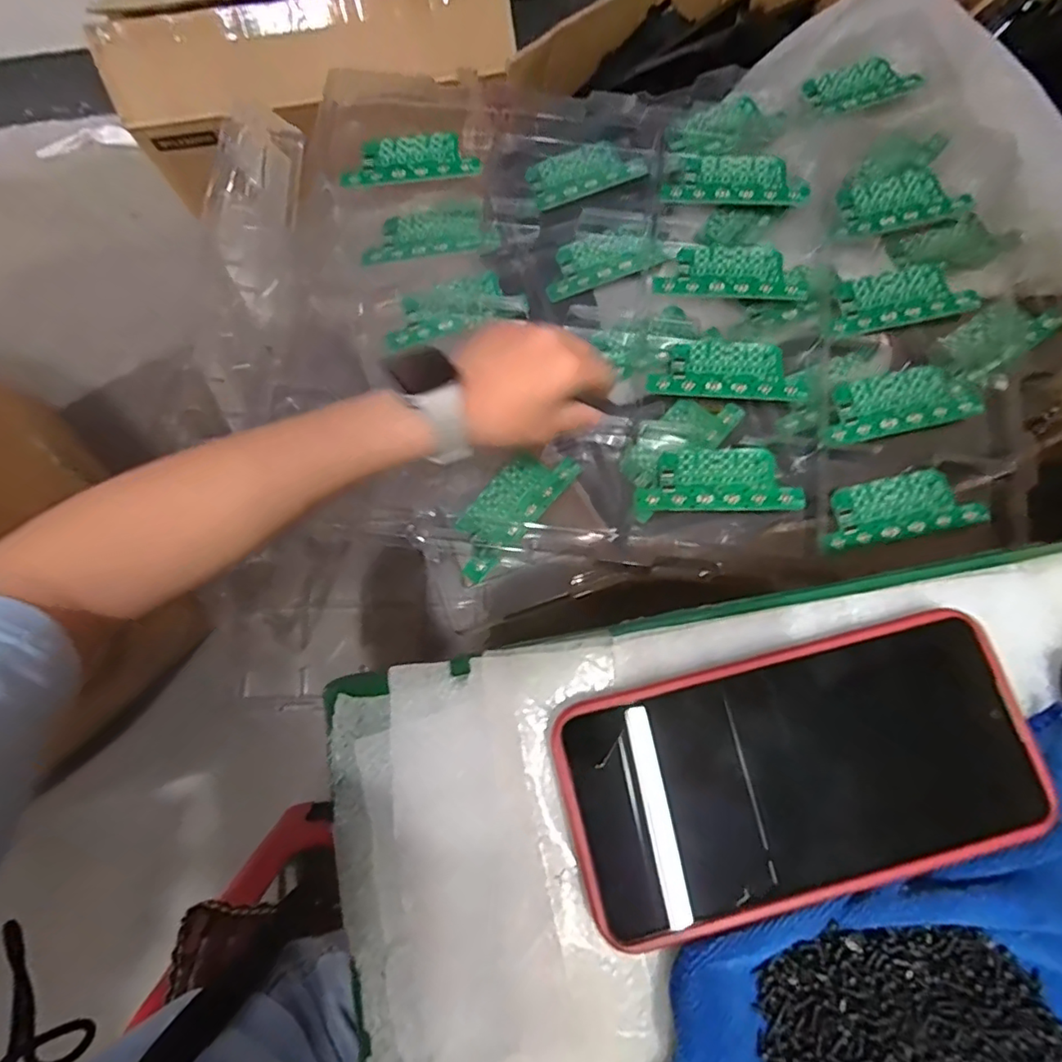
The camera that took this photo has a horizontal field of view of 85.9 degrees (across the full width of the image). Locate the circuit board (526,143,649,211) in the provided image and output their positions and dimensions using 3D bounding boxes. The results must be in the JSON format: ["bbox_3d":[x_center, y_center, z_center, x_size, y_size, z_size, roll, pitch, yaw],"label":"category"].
[{"bbox_3d":[0.054,-0.363,0.576,0.116,0.006,0.056,-21,79,-6],"label":"circuit board"}]

